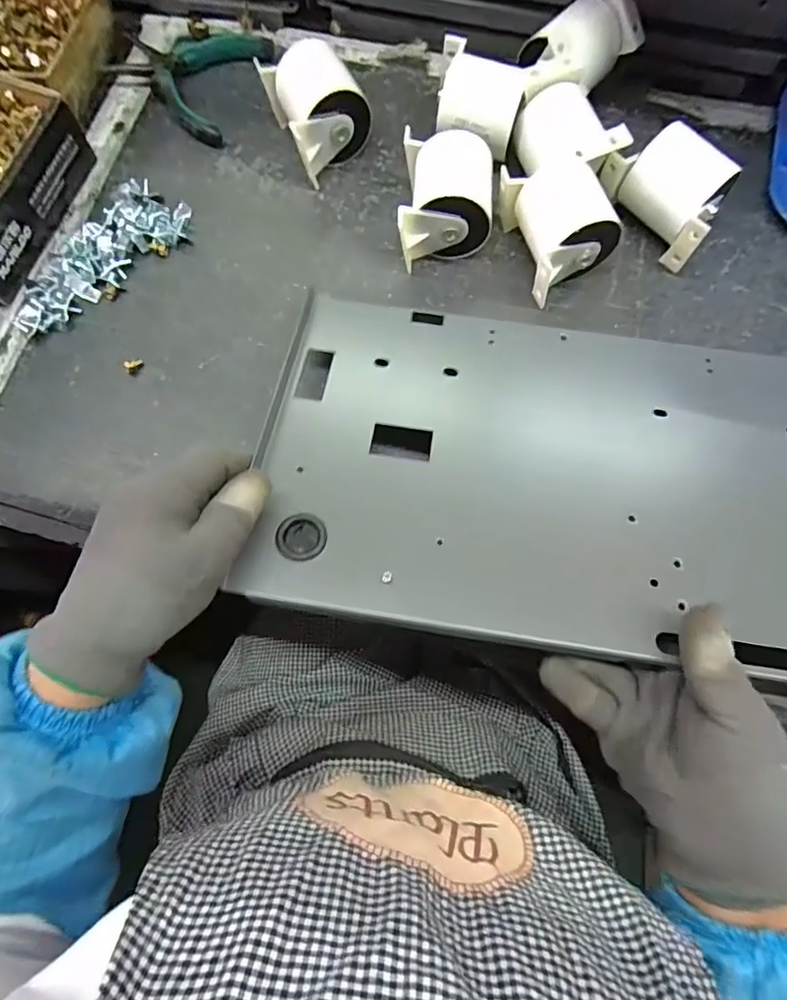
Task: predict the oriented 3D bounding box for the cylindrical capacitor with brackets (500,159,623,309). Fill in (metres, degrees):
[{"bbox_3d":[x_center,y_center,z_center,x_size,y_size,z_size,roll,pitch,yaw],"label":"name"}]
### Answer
[{"bbox_3d":[0.129,-0.213,0.393,0.067,0.055,0.093,-18,75,-4],"label":"cylindrical capacitor with brackets"}]

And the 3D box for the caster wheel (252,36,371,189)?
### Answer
[{"bbox_3d":[-0.064,-0.331,0.429,0.072,0.054,0.092,-28,76,-6],"label":"caster wheel"}]

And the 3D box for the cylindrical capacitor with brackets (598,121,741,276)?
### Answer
[{"bbox_3d":[0.217,-0.245,0.399,0.095,0.054,0.063,42,81,9],"label":"cylindrical capacitor with brackets"}]

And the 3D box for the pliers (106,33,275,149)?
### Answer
[{"bbox_3d":[-0.198,-0.391,0.457,0.143,0.015,0.122,21,76,7],"label":"pliers"}]

